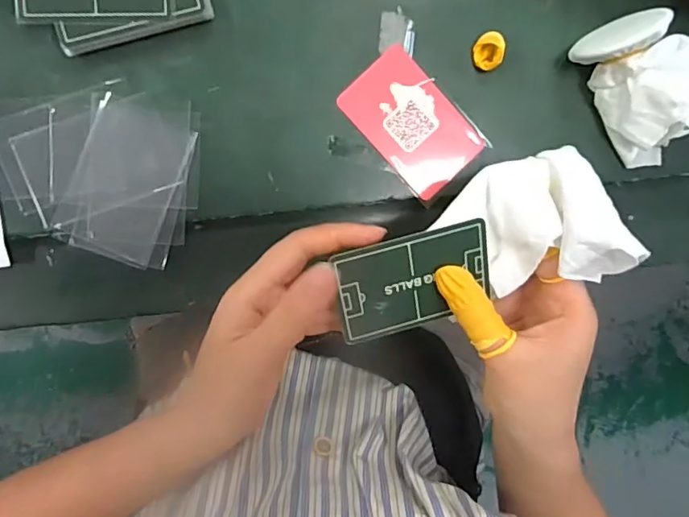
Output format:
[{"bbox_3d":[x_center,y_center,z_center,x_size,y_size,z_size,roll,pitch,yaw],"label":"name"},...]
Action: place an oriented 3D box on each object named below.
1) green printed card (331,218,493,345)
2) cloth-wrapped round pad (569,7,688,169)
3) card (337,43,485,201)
[{"bbox_3d":[0.038,0.012,0.265,0.084,0.004,0.052,-17,113,-7],"label":"green printed card"},{"bbox_3d":[0.185,-0.104,0.302,0.050,0.043,0.090,-35,96,-1],"label":"cloth-wrapped round pad"},{"bbox_3d":[0.043,-0.085,0.314,0.053,0.004,0.085,-42,96,0],"label":"card"}]

